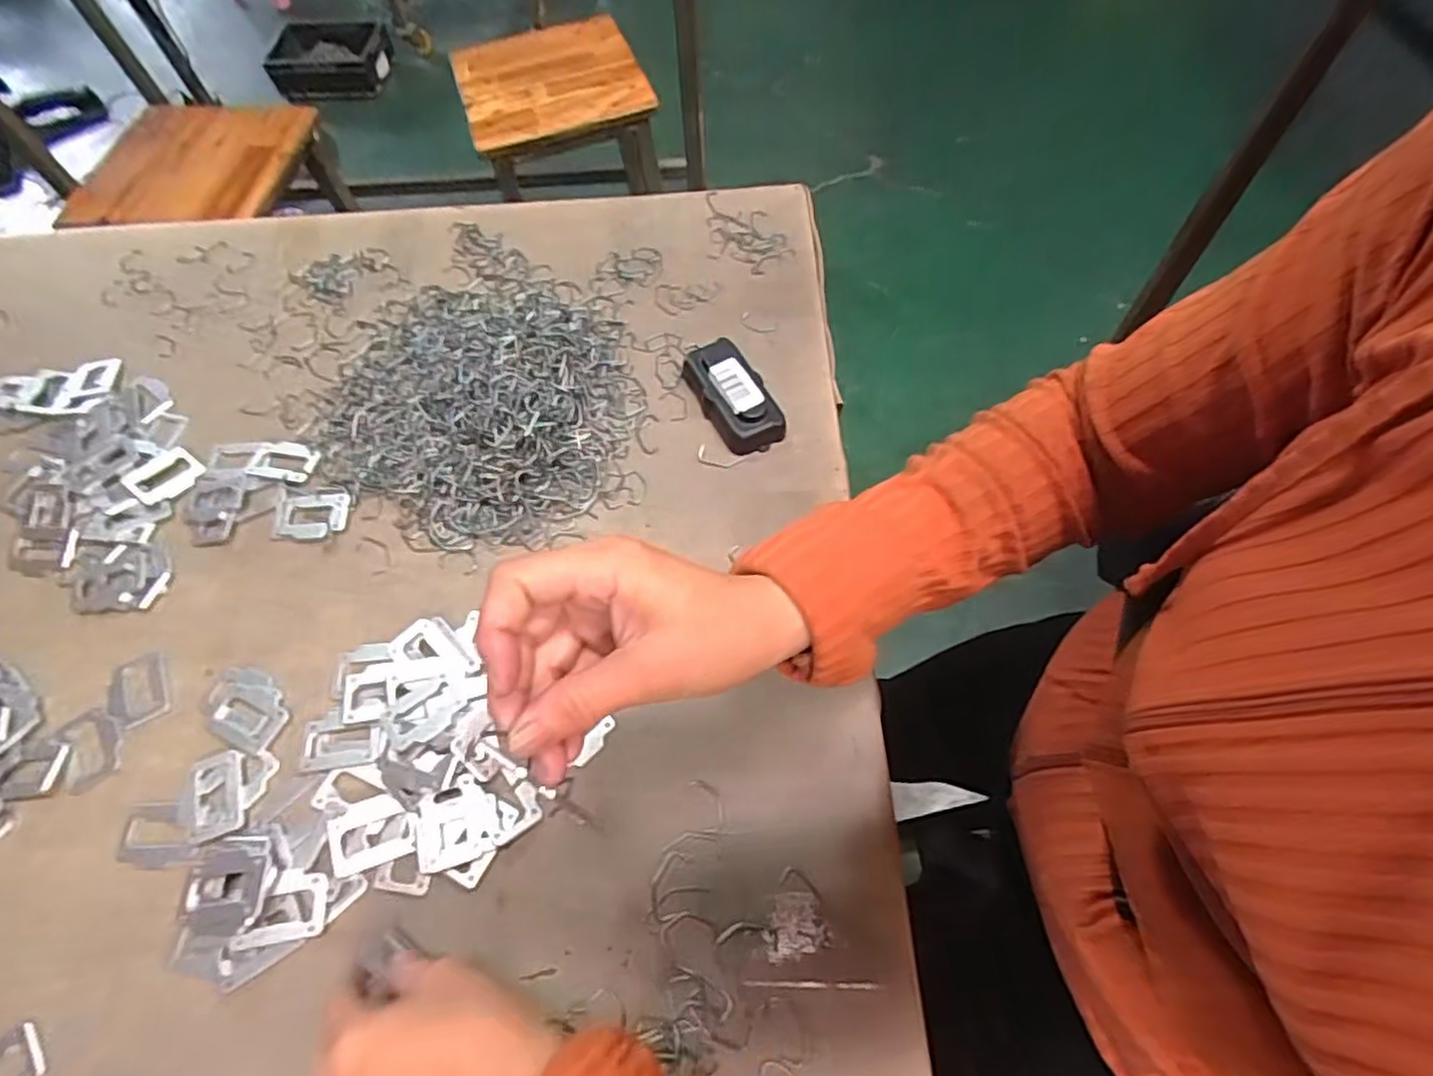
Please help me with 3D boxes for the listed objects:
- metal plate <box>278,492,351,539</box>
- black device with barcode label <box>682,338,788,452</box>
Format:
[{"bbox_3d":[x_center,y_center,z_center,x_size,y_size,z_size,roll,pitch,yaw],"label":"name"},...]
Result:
[{"bbox_3d":[-0.314,-0.018,0.528,0.054,0.004,0.039,-7,62,0],"label":"metal plate"},{"bbox_3d":[0.012,-0.120,0.555,0.047,0.030,0.107,-25,64,-9],"label":"black device with barcode label"}]

